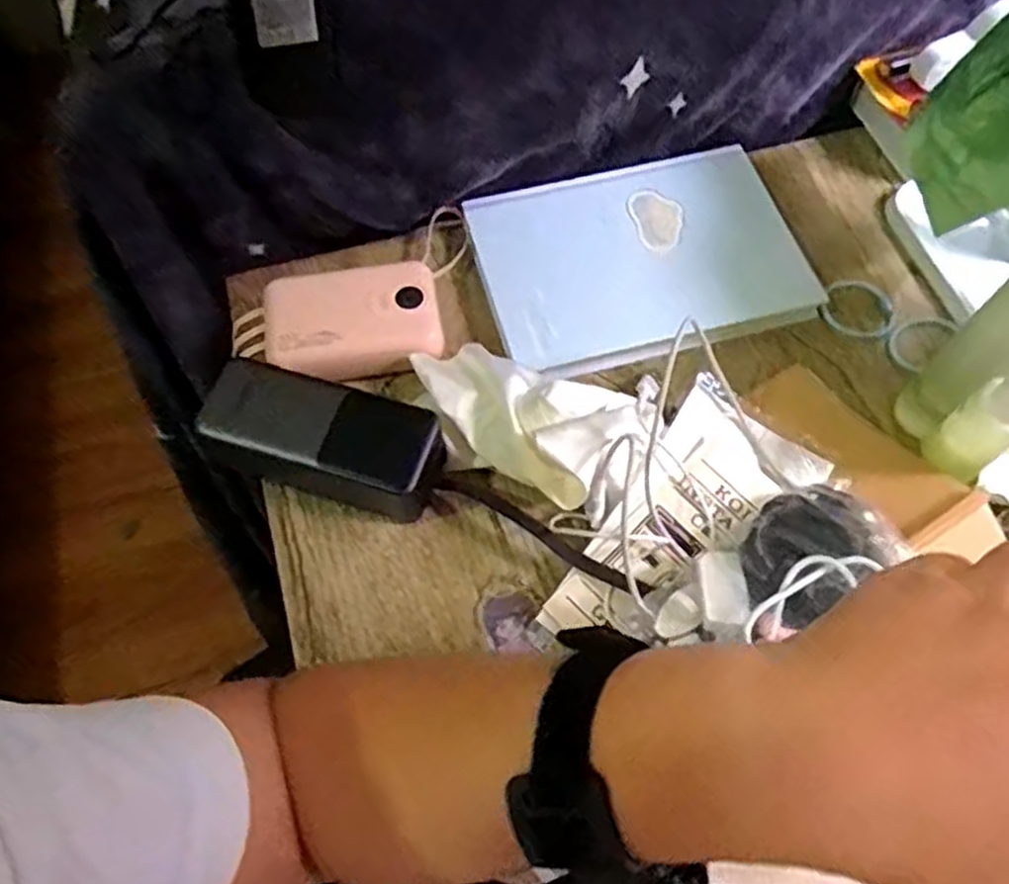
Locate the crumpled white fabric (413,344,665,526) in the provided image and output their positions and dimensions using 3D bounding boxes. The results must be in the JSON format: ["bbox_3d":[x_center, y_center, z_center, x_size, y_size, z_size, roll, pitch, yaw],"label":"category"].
[{"bbox_3d":[0.016,-0.015,0.439,0.142,0.039,0.092,8,64,3],"label":"crumpled white fabric"}]

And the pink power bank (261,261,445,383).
[{"bbox_3d":[-0.095,-0.077,0.482,0.108,0.022,0.069,-10,64,-6],"label":"pink power bank"}]

